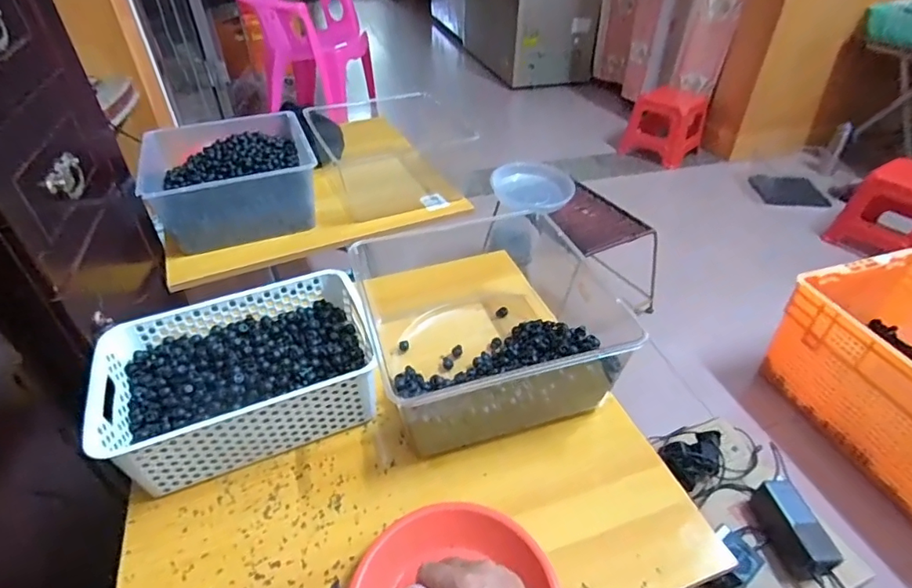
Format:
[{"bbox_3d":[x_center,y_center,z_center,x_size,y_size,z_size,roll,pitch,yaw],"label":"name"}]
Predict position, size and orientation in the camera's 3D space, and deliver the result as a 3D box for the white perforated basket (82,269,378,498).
[{"bbox_3d":[-0.264,0.105,0.636,0.296,0.113,0.202,-15,42,-17],"label":"white perforated basket"}]

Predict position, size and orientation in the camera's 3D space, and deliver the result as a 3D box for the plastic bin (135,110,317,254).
[{"bbox_3d":[-0.451,-0.232,1.016,0.298,0.131,0.298,-18,43,-21],"label":"plastic bin"}]

